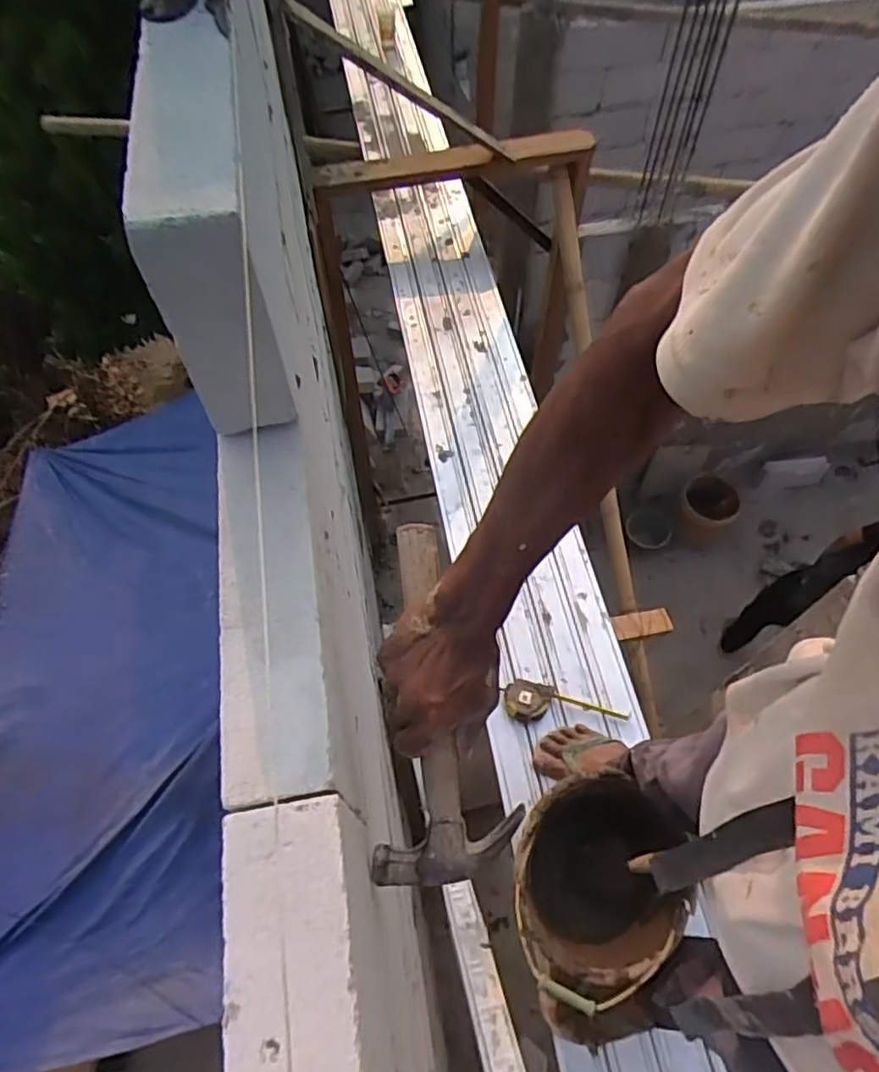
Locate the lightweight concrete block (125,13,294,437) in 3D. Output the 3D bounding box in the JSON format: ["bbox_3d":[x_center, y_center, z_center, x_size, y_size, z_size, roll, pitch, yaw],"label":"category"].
[{"bbox_3d":[-0.203,-0.283,0.581,0.075,0.194,0.323,-11,59,-6],"label":"lightweight concrete block"}]

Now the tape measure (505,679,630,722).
[{"bbox_3d":[0.258,0.339,1.347,0.253,0.047,0.082,-2,59,0],"label":"tape measure"}]

